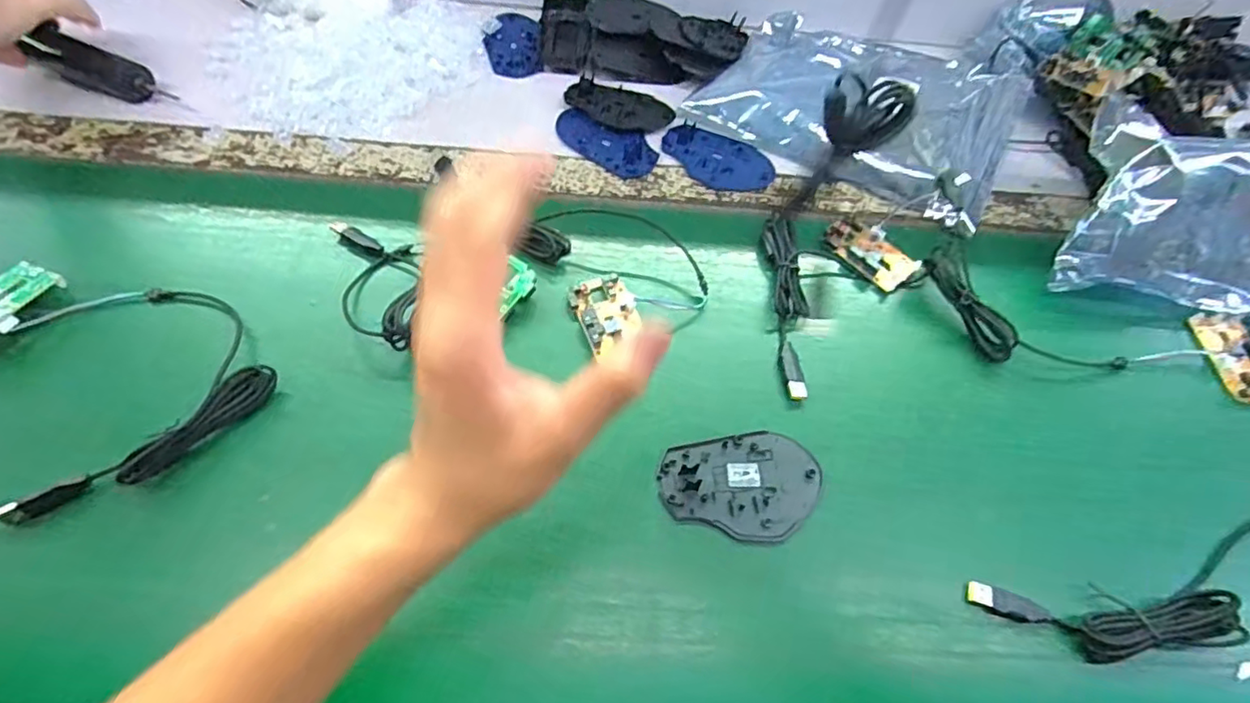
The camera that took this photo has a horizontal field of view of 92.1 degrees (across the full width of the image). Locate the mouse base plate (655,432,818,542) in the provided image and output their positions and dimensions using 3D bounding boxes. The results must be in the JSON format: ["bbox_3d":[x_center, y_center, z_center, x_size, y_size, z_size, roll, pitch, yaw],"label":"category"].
[{"bbox_3d":[0.079,0.092,0.405,0.106,0.004,0.072,-7,61,-8],"label":"mouse base plate"}]

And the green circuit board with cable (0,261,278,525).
[{"bbox_3d":[-0.359,0.003,0.416,0.157,0.030,0.208,-37,69,-23],"label":"green circuit board with cable"}]

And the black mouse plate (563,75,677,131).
[{"bbox_3d":[-0.006,-0.244,0.595,0.107,0.004,0.060,28,62,11],"label":"black mouse plate"}]

